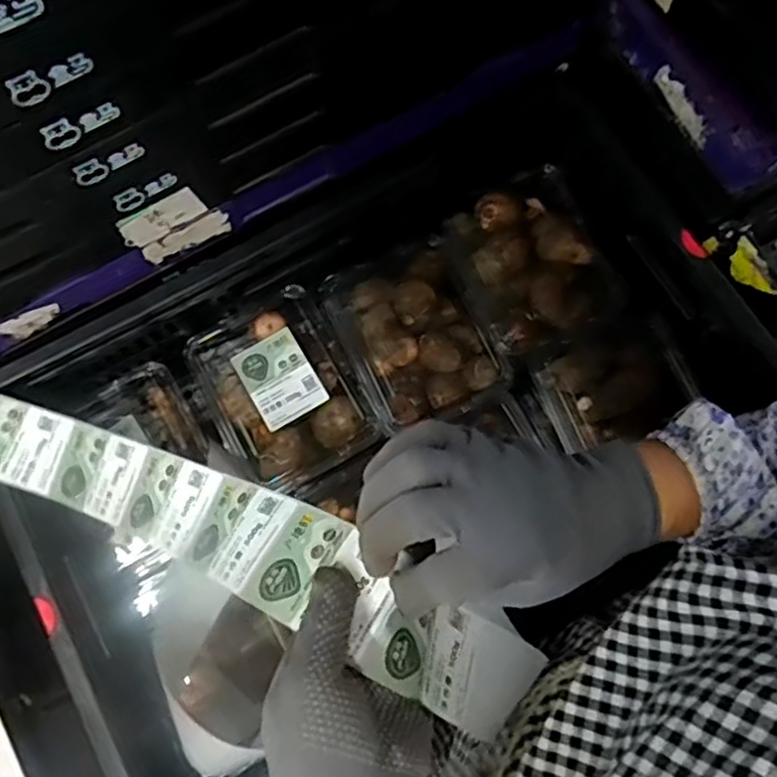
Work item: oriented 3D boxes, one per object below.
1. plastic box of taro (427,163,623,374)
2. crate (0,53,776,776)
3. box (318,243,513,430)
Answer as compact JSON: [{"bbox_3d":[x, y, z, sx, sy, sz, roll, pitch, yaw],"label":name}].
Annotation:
[{"bbox_3d":[0.134,-0.119,0.663,0.142,0.054,0.174,-28,78,-6],"label":"plastic box of taro"},{"bbox_3d":[-0.005,0.014,0.584,0.631,0.119,0.379,-33,79,-7],"label":"crate"},{"bbox_3d":[0.025,-0.052,0.644,0.131,0.051,0.165,-28,78,-6],"label":"box"}]

